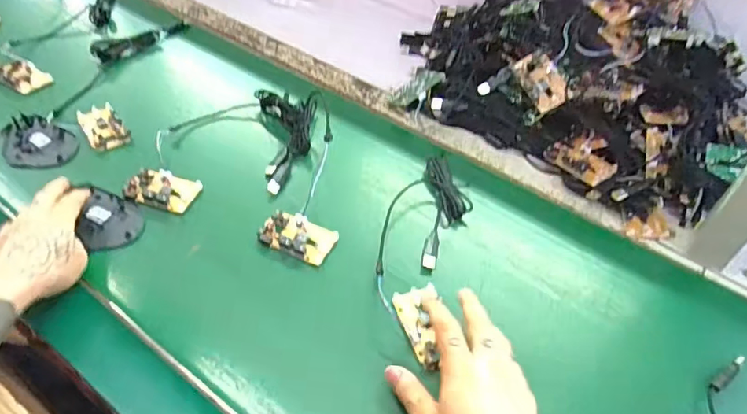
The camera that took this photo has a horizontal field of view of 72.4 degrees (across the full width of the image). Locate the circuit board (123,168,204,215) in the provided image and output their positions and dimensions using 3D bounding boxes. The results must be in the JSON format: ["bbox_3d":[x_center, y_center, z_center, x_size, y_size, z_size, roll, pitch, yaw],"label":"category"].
[{"bbox_3d":[-0.237,-0.019,0.572,0.076,0.011,0.047,13,48,9],"label":"circuit board"}]

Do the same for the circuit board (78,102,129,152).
[{"bbox_3d":[-0.343,-0.102,0.647,0.044,0.007,0.084,-27,54,-25],"label":"circuit board"}]

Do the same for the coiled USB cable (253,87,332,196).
[{"bbox_3d":[-0.098,-0.094,0.647,0.085,0.033,0.184,-8,48,-10],"label":"coiled USB cable"}]

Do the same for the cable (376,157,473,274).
[{"bbox_3d":[0.056,0.010,0.567,0.080,0.019,0.169,26,51,20],"label":"cable"}]

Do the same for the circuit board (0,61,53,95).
[{"bbox_3d":[-0.491,-0.183,0.715,0.066,0.013,0.048,27,51,21],"label":"circuit board"}]

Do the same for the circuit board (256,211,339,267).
[{"bbox_3d":[-0.080,0.033,0.537,0.076,0.017,0.047,22,49,17],"label":"circuit board"}]

